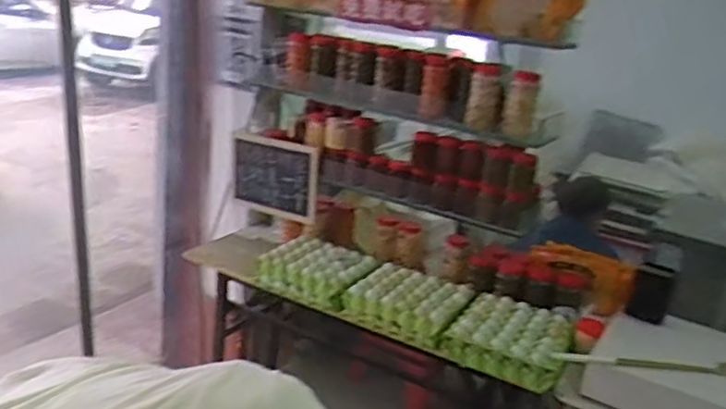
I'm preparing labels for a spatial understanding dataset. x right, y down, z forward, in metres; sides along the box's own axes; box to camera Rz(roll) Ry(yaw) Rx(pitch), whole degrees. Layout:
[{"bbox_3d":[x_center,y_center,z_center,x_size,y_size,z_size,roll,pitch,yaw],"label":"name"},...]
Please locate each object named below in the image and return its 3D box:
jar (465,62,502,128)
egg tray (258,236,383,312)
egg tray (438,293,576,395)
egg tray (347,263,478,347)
[{"bbox_3d":[0.334,-0.297,1.802,0.092,0.159,0.092,10,19,11],"label":"jar"},{"bbox_3d":[-0.124,0.185,1.956,0.303,0.087,0.267,18,21,29],"label":"egg tray"},{"bbox_3d":[0.386,0.350,1.714,0.287,0.121,0.275,16,20,25],"label":"egg tray"},{"bbox_3d":[0.131,0.262,1.831,0.292,0.074,0.267,17,21,27],"label":"egg tray"}]

